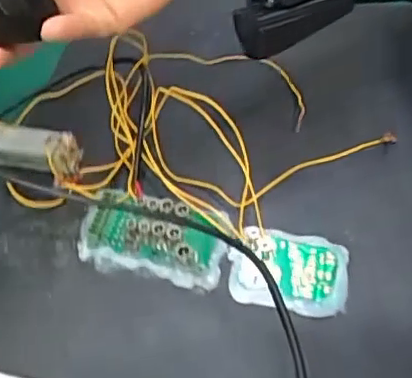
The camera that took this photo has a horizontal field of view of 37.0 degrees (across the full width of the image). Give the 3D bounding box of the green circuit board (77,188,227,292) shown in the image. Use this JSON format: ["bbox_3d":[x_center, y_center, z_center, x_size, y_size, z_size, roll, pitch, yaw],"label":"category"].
[{"bbox_3d":[-0.033,0.029,0.378,0.088,0.019,0.048,16,61,14],"label":"green circuit board"}]

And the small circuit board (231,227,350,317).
[{"bbox_3d":[0.049,0.048,0.368,0.069,0.008,0.047,7,59,9],"label":"small circuit board"}]

